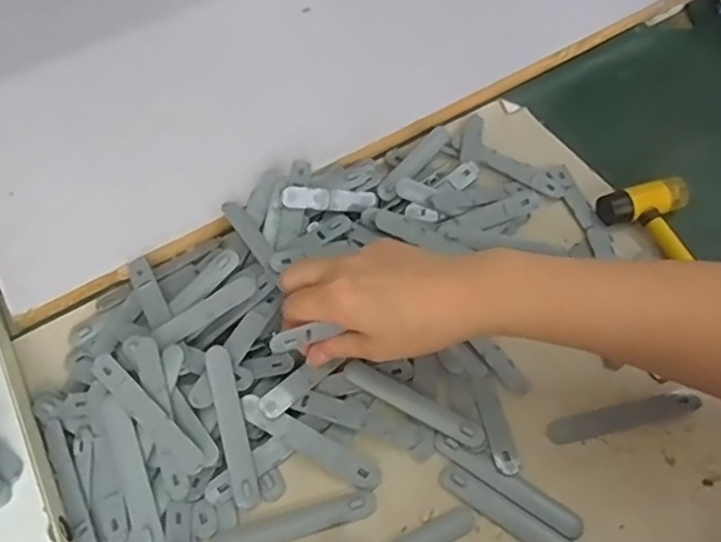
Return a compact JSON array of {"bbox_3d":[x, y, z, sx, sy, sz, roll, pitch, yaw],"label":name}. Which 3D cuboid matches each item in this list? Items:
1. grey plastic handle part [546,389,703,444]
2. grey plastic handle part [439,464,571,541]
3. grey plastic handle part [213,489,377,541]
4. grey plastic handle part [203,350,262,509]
[{"bbox_3d":[0.162,0.089,0.393,0.091,0.012,0.016,-12,56,-5],"label":"grey plastic handle part"},{"bbox_3d":[0.090,0.145,0.372,0.096,0.006,0.015,30,62,21],"label":"grey plastic handle part"},{"bbox_3d":[-0.037,0.146,0.369,0.093,0.004,0.016,-14,56,-7],"label":"grey plastic handle part"},{"bbox_3d":[-0.077,0.093,0.381,0.016,0.006,0.094,-14,80,-9],"label":"grey plastic handle part"}]

